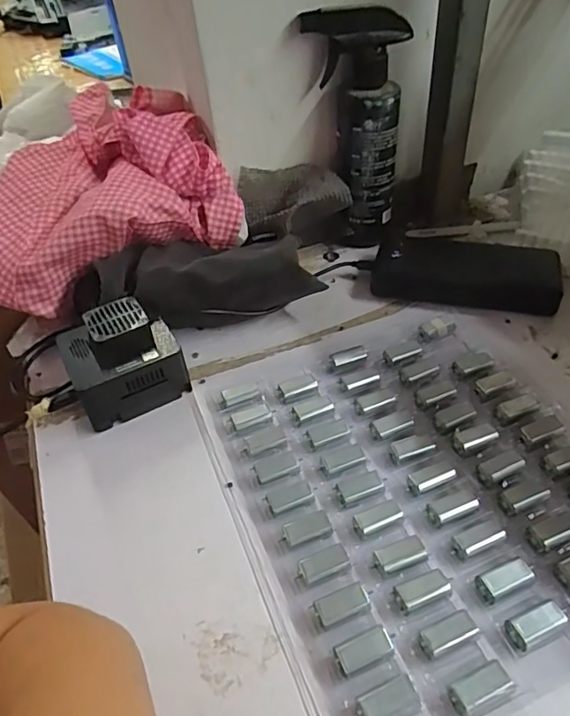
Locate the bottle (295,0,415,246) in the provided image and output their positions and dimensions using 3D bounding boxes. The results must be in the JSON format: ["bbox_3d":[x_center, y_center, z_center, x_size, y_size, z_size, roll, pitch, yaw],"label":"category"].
[{"bbox_3d":[0.063,-0.204,0.488,0.087,0.189,0.044,-2,45,5],"label":"bottle"}]

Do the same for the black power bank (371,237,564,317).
[{"bbox_3d":[0.163,-0.079,0.485,0.157,0.022,0.081,8,47,14],"label":"black power bank"}]

